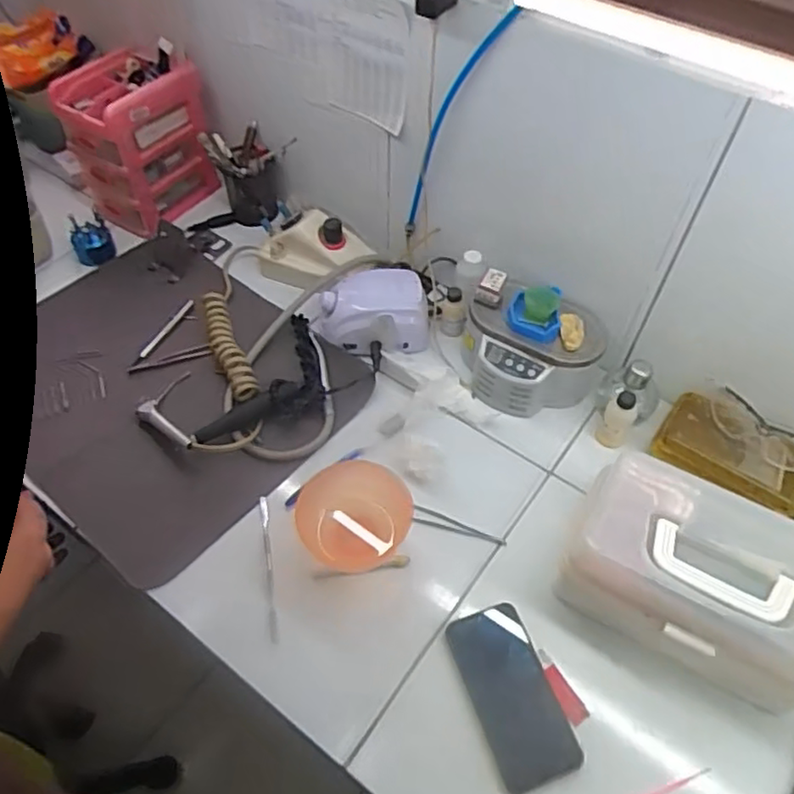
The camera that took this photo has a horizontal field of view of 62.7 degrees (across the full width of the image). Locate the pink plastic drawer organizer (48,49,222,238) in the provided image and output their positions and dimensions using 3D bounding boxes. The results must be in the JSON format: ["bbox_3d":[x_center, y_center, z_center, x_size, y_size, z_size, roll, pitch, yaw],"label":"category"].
[{"bbox_3d":[-0.401,-0.391,1.016,0.165,0.209,0.180,27,57,18],"label":"pink plastic drawer organizer"}]

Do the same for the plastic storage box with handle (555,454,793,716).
[{"bbox_3d":[0.311,0.191,0.664,0.274,0.124,0.146,23,55,15],"label":"plastic storage box with handle"}]

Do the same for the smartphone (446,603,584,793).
[{"bbox_3d":[0.115,0.297,0.657,0.080,0.008,0.165,-15,54,-13],"label":"smartphone"}]

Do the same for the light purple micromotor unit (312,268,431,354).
[{"bbox_3d":[-0.030,-0.117,0.916,0.158,0.070,0.124,8,53,4],"label":"light purple micromotor unit"}]

